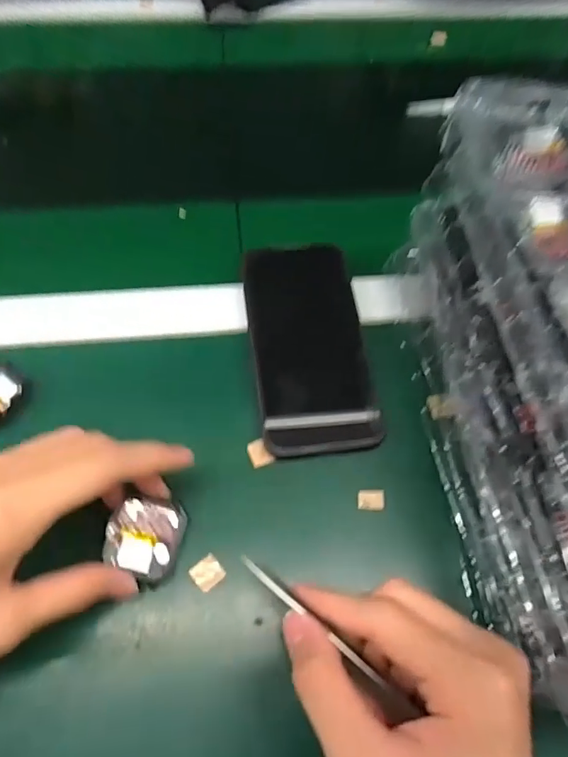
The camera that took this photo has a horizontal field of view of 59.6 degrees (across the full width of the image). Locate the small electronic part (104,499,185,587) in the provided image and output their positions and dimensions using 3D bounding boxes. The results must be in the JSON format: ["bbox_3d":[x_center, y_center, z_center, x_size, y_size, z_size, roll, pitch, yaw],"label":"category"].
[{"bbox_3d":[-0.076,0.087,0.272,0.037,0.015,0.041,10,60,3],"label":"small electronic part"}]

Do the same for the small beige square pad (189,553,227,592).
[{"bbox_3d":[-0.042,0.108,0.275,0.016,0.004,0.015,-40,69,-22],"label":"small beige square pad"}]

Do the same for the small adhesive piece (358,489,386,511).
[{"bbox_3d":[0.053,0.073,0.300,0.016,0.004,0.012,1,60,-2],"label":"small adhesive piece"}]

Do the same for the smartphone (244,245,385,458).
[{"bbox_3d":[0.017,-0.027,0.337,0.077,0.013,0.154,-4,61,-5],"label":"smartphone"}]

